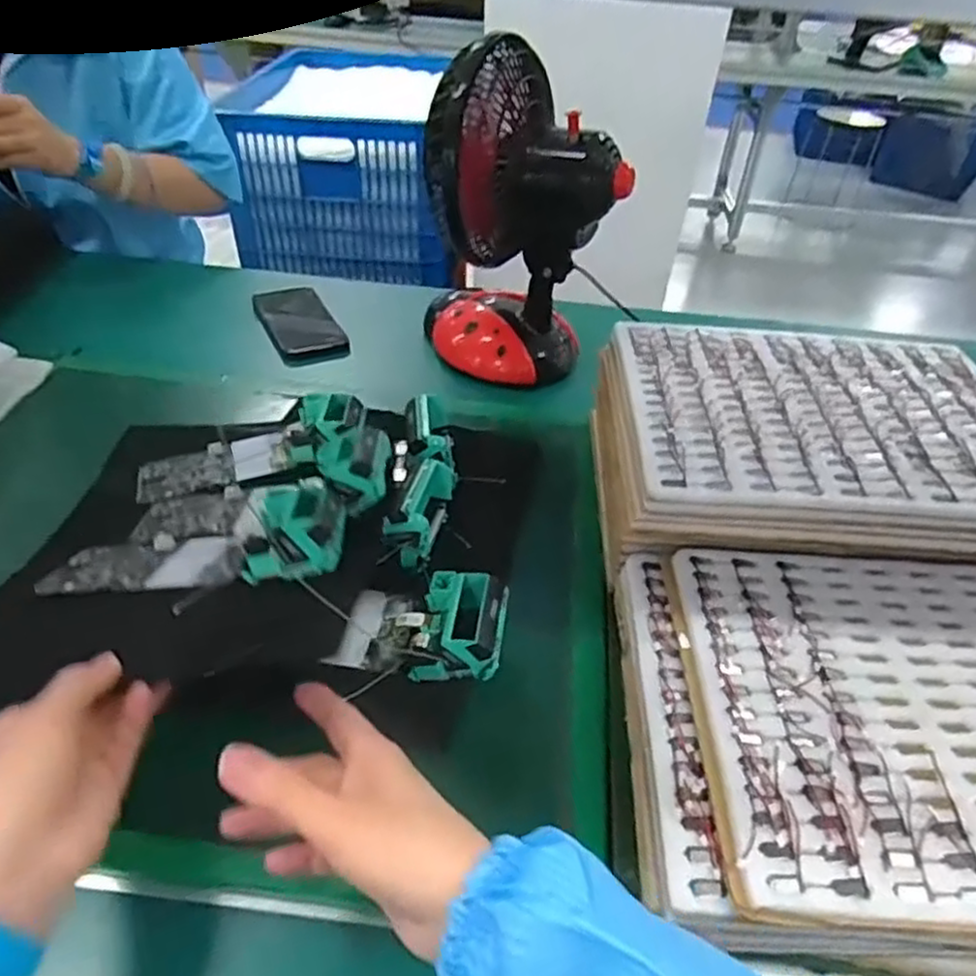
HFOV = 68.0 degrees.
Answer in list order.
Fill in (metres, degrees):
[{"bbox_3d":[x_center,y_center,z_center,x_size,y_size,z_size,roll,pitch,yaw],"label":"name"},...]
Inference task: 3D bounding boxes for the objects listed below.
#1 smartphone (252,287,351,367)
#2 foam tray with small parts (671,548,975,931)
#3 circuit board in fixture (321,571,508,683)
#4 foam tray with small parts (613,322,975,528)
[{"bbox_3d":[-0.229,-0.200,0.879,0.087,0.012,0.165,-17,47,-23],"label":"smartphone"},{"bbox_3d":[0.284,0.132,0.433,0.313,0.020,0.241,6,40,0],"label":"foam tray with small parts"},{"bbox_3d":[-0.047,0.097,0.510,0.115,0.050,0.069,8,42,2],"label":"circuit board in fixture"},{"bbox_3d":[0.267,-0.062,0.586,0.309,0.026,0.240,4,40,-2],"label":"foam tray with small parts"}]

